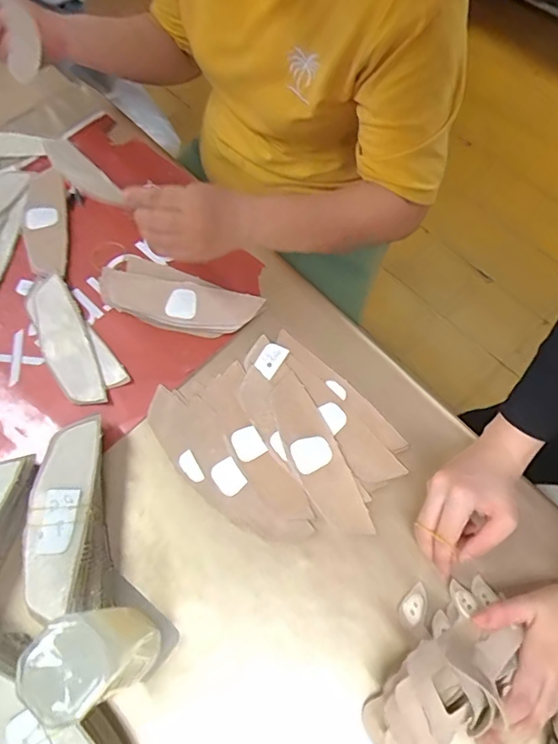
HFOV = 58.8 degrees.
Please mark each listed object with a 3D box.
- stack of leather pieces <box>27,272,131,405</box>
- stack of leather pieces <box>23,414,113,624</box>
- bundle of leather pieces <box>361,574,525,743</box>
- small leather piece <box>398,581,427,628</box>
[{"bbox_3d":[-0.246,-0.040,0.570,0.065,0.016,0.179,-36,70,-15],"label":"stack of leather pieces"},{"bbox_3d":[-0.192,0.129,0.464,0.060,0.055,0.172,-7,66,-3],"label":"stack of leather pieces"},{"bbox_3d":[0.141,0.239,0.399,0.066,0.069,0.164,40,70,17],"label":"bundle of leather pieces"},{"bbox_3d":[0.126,0.215,0.457,0.023,0.004,0.035,41,72,17],"label":"small leather piece"}]

